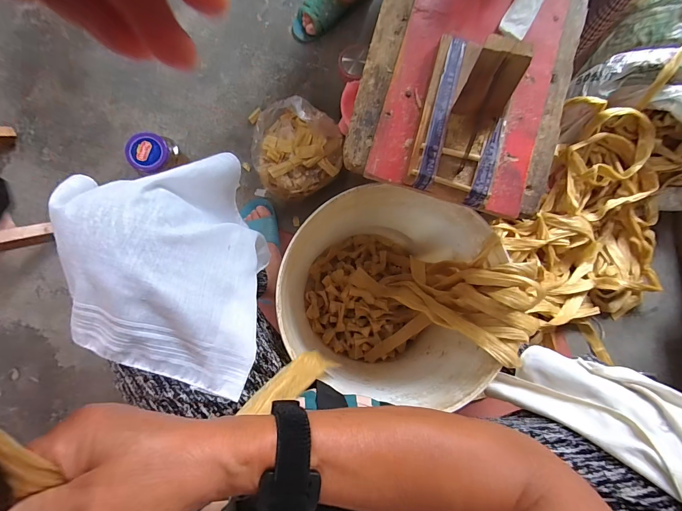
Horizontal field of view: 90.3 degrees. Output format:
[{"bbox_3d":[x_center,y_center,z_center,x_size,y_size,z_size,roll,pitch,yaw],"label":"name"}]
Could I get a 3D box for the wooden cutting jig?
[{"bbox_3d":[0.128,-0.138,0.313,0.084,0.077,0.158,16,87,-5],"label":"wooden cutting jig"}]

